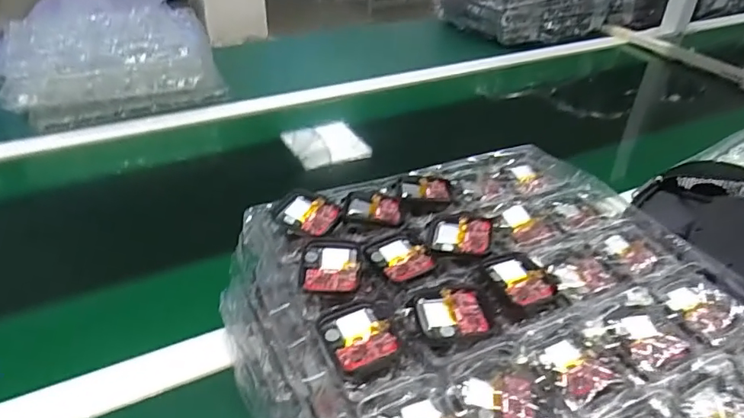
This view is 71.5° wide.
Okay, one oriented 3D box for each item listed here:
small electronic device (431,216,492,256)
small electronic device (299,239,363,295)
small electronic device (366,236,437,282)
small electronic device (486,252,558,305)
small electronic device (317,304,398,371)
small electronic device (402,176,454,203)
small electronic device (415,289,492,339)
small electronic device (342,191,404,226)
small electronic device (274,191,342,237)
[{"bbox_3d":[0.060,0.017,0.350,0.039,0.010,0.032,8,36,9],"label":"small electronic device"},{"bbox_3d":[-0.025,0.035,0.319,0.036,0.008,0.040,1,36,-1],"label":"small electronic device"},{"bbox_3d":[0.018,0.031,0.328,0.034,0.005,0.038,-18,40,-25],"label":"small electronic device"},{"bbox_3d":[0.093,0.048,0.322,0.037,0.019,0.038,-13,38,-19],"label":"small electronic device"},{"bbox_3d":[-0.007,0.068,0.277,0.033,0.005,0.040,-17,39,-23],"label":"small electronic device"},{"bbox_3d":[0.042,-0.016,0.401,0.039,0.005,0.033,1,36,0],"label":"small electronic device"},{"bbox_3d":[0.045,0.059,0.291,0.040,0.004,0.031,-6,36,-10],"label":"small electronic device"},{"bbox_3d":[0.002,-0.002,0.369,0.041,0.006,0.034,3,36,3],"label":"small electronic device"},{"bbox_3d":[-0.043,0.002,0.361,0.039,0.011,0.037,21,40,25],"label":"small electronic device"}]

